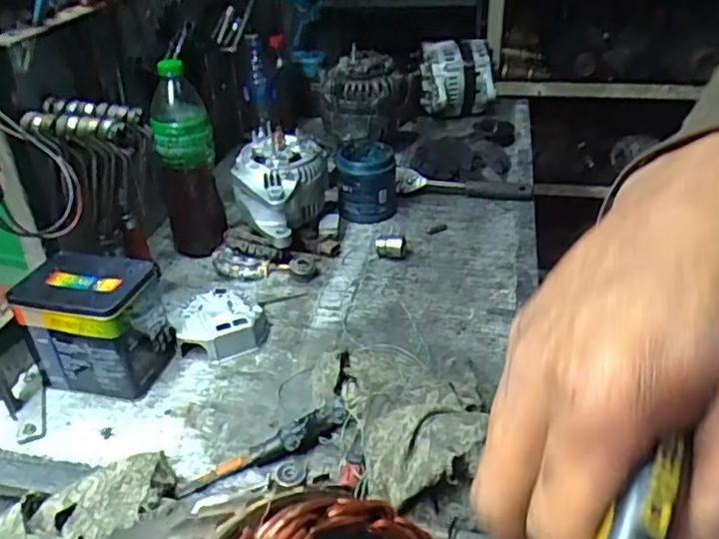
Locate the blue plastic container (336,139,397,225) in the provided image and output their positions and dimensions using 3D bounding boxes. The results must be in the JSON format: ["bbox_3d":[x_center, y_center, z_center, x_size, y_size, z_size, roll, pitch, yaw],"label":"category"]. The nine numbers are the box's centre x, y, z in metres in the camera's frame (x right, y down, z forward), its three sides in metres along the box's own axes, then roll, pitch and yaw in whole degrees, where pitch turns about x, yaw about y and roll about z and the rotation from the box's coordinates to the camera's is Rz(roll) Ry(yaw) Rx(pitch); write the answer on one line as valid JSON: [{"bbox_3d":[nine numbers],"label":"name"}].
[{"bbox_3d":[0.012,-0.138,0.989,0.093,0.102,0.100,-2,33,1],"label":"blue plastic container"}]

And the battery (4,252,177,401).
[{"bbox_3d":[-0.286,0.063,0.682,0.121,0.131,0.088,6,34,12],"label":"battery"}]

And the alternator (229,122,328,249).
[{"bbox_3d":[-0.110,-0.122,0.888,0.134,0.118,0.156,-8,33,-8],"label":"alternator"}]

